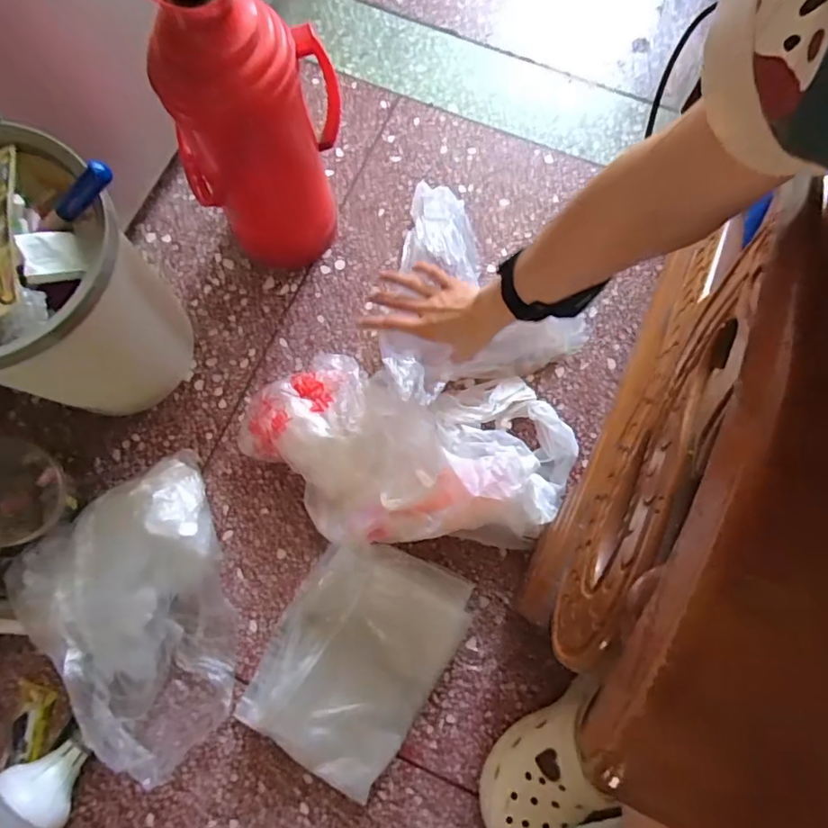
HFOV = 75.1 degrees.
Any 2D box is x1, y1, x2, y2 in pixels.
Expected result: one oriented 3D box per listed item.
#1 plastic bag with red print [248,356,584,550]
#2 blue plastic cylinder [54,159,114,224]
[{"bbox_3d":[-0.008,0.045,0.687,0.405,0.111,0.227,6,75,3],"label":"plastic bag with red print"},{"bbox_3d":[-0.318,-0.213,0.516,0.102,0.019,0.016,-14,70,38],"label":"blue plastic cylinder"}]

